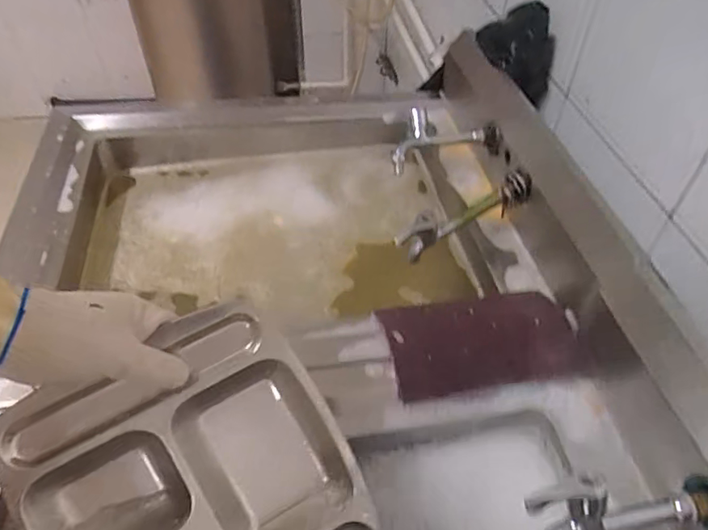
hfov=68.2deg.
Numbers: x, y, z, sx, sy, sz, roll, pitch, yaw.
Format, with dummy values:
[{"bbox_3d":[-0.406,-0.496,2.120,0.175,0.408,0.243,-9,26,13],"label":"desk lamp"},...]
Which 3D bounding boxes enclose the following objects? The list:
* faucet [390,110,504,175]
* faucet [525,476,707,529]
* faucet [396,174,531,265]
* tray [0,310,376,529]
[{"bbox_3d":[0.136,-0.198,0.798,0.175,0.063,0.068,-11,48,-10],"label":"faucet"},{"bbox_3d":[0.223,0.198,0.425,0.174,0.060,0.048,-8,48,-7],"label":"faucet"},{"bbox_3d":[0.156,-0.063,0.722,0.222,0.074,0.049,-28,53,-24],"label":"faucet"},{"bbox_3d":[-0.123,0.232,0.471,0.250,0.040,0.345,-28,97,-15],"label":"tray"}]

